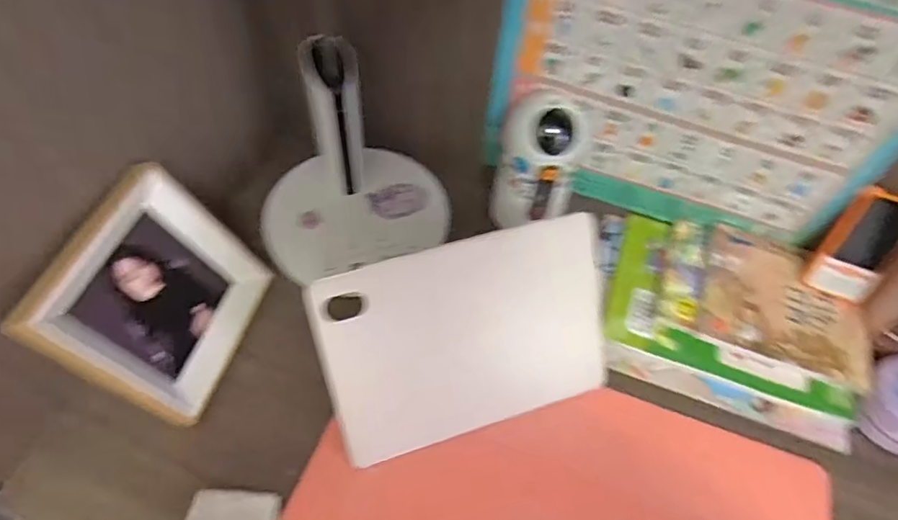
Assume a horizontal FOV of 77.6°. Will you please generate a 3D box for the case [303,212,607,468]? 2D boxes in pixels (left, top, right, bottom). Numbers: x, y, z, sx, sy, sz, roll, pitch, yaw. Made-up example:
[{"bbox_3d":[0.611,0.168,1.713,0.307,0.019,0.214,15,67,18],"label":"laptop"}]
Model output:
[{"bbox_3d":[0.023,0.073,0.518,0.267,0.181,0.009,-15,16,-14],"label":"case"}]

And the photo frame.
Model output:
[{"bbox_3d":[-0.268,0.032,0.524,0.021,0.177,0.185,-6,50,31],"label":"photo frame"}]

